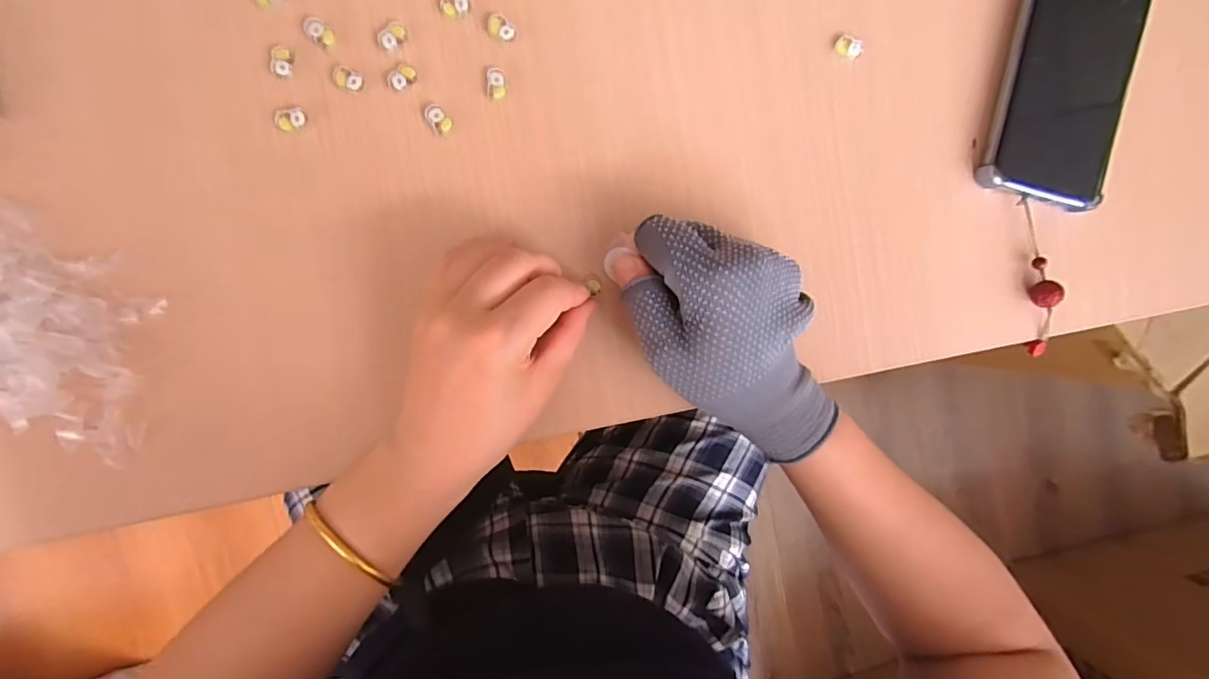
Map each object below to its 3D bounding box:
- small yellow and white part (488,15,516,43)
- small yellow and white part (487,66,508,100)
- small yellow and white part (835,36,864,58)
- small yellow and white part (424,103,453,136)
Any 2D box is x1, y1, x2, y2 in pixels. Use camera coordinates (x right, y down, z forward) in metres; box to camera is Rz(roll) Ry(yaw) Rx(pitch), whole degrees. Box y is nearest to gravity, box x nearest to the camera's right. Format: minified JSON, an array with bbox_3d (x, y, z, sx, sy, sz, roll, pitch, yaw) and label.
[{"bbox_3d":[-0.056,-0.170,0.291,0.015,0.005,0.010,17,90,-7],"label":"small yellow and white part"},{"bbox_3d":[-0.059,-0.141,0.292,0.011,0.004,0.017,-1,92,-7],"label":"small yellow and white part"},{"bbox_3d":[0.145,-0.173,0.315,0.016,0.007,0.010,8,91,-7],"label":"small yellow and white part"},{"bbox_3d":[-0.090,-0.120,0.290,0.011,0.004,0.016,-36,96,-5],"label":"small yellow and white part"}]

